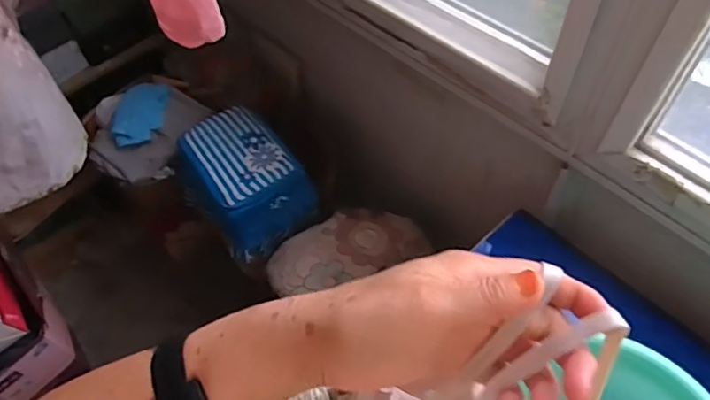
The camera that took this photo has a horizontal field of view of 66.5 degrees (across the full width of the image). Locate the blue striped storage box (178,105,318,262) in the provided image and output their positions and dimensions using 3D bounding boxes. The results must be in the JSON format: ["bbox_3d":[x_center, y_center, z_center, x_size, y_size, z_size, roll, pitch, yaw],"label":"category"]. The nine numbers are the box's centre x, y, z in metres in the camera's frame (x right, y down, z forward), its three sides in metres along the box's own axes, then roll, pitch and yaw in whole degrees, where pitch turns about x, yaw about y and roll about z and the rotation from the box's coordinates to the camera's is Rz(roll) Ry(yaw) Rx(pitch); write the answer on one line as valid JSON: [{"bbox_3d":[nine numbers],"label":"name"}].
[{"bbox_3d":[-0.283,-0.045,1.362,0.243,0.177,0.317,-36,61,-23],"label":"blue striped storage box"}]

